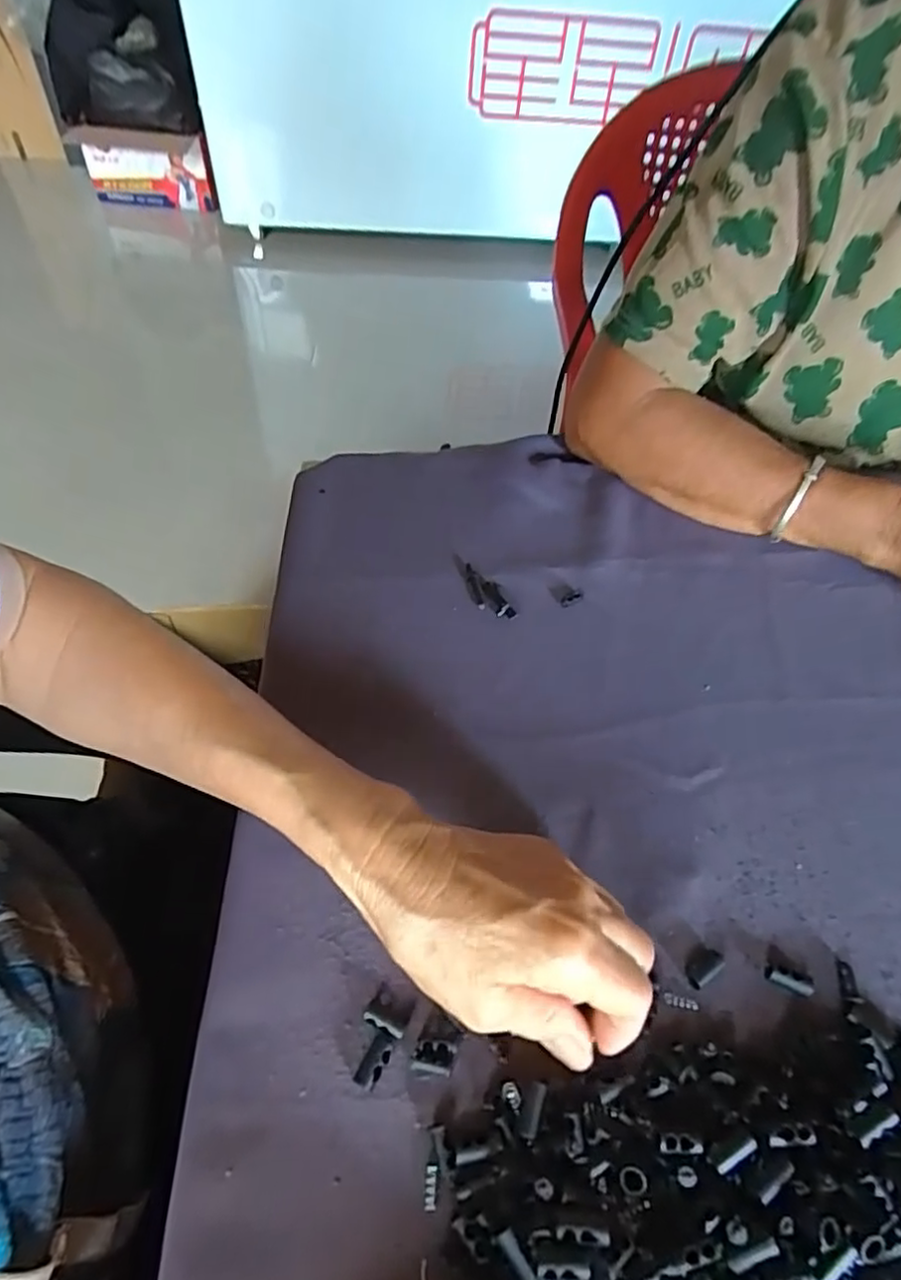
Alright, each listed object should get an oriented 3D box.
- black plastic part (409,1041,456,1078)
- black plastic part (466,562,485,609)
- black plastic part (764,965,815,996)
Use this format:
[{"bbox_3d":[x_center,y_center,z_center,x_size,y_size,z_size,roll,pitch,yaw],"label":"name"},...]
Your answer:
[{"bbox_3d":[-0.007,0.168,0.259,0.016,0.005,0.011,12,53,3],"label":"black plastic part"},{"bbox_3d":[0.015,-0.035,0.415,0.007,0.004,0.037,-5,54,-9],"label":"black plastic part"},{"bbox_3d":[0.152,0.151,0.286,0.022,0.007,0.009,18,53,8],"label":"black plastic part"}]

